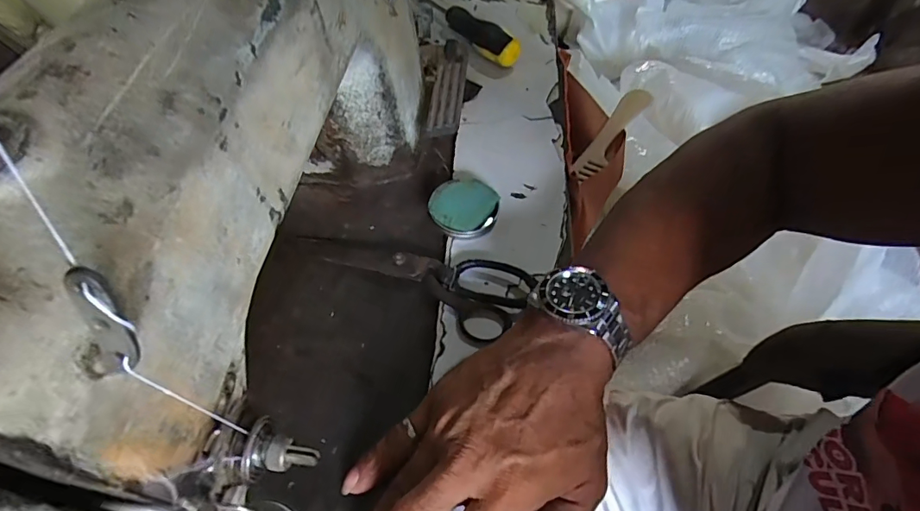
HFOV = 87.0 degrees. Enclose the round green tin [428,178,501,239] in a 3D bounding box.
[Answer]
[{"bbox_3d":[0.004,-0.039,0.390,0.053,0.018,0.052,1,55,-1],"label":"round green tin"}]

